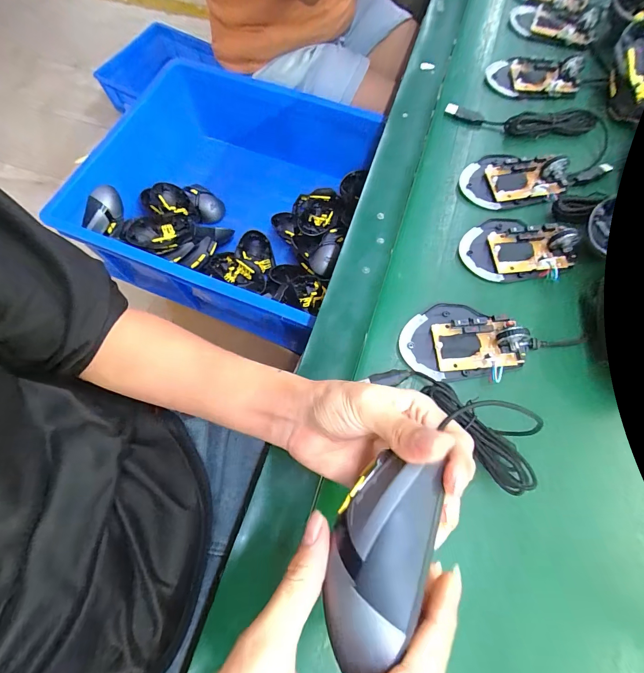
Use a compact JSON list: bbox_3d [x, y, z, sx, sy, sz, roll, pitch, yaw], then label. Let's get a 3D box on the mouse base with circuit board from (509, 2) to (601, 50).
[{"bbox_3d":[0.309,-0.421,0.453,0.100,0.030,0.063,10,74,9],"label":"mouse base with circuit board"}]

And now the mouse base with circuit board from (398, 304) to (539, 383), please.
[{"bbox_3d":[0.132,0.000,0.303,0.117,0.030,0.072,0,72,6],"label":"mouse base with circuit board"}]

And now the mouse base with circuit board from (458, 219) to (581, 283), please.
[{"bbox_3d":[0.193,-0.092,0.334,0.101,0.031,0.069,0,72,6],"label":"mouse base with circuit board"}]

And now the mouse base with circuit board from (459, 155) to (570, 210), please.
[{"bbox_3d":[0.206,-0.175,0.365,0.105,0.030,0.064,-7,72,4],"label":"mouse base with circuit board"}]

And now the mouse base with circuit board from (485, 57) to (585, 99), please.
[{"bbox_3d":[0.261,-0.321,0.417,0.105,0.032,0.052,15,74,11],"label":"mouse base with circuit board"}]

